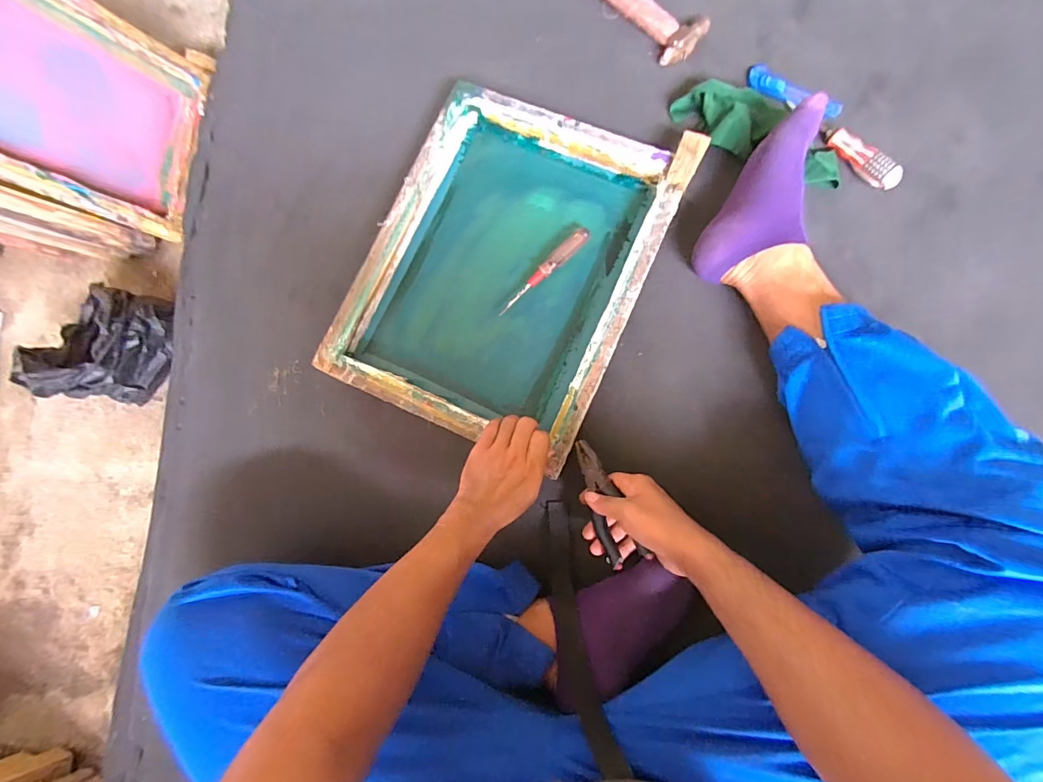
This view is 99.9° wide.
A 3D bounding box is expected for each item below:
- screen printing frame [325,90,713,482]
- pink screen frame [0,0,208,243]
[{"bbox_3d":[-0.019,-0.168,0.602,0.355,0.049,0.450,23,85,8],"label":"screen printing frame"},{"bbox_3d":[-0.665,-0.420,0.590,0.053,0.381,0.291,1,82,32],"label":"pink screen frame"}]

